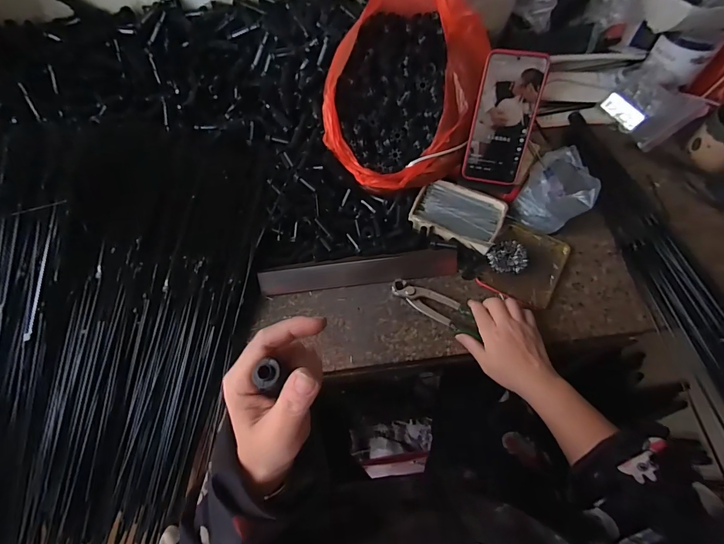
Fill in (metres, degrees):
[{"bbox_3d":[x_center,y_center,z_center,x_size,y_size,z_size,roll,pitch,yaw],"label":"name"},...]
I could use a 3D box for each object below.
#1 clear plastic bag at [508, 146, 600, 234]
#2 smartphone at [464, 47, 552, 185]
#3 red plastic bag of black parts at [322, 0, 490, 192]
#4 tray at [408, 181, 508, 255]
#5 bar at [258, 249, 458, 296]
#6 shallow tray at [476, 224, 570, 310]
[{"bbox_3d":[0.292,-0.120,0.557,0.093,0.052,0.119,31,70,17],"label":"clear plastic bag"},{"bbox_3d":[0.191,-0.204,0.507,0.079,0.162,0.011,11,28,9],"label":"smartphone"},{"bbox_3d":[0.057,-0.265,0.521,0.205,0.225,0.268,14,66,10],"label":"red plastic bag of black parts"},{"bbox_3d":[0.143,-0.085,0.561,0.126,0.025,0.092,23,67,14],"label":"tray"},{"bbox_3d":[-0.005,0.001,0.543,0.281,0.011,0.038,-8,95,0],"label":"bar"},{"bbox_3d":[0.234,-0.009,0.543,0.097,0.015,0.118,25,68,15],"label":"shallow tray"}]

